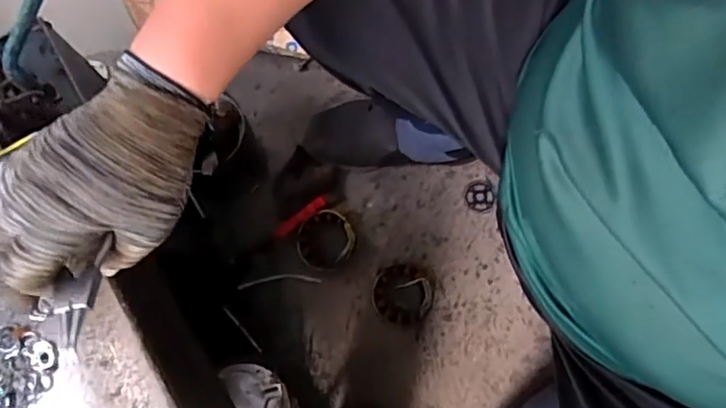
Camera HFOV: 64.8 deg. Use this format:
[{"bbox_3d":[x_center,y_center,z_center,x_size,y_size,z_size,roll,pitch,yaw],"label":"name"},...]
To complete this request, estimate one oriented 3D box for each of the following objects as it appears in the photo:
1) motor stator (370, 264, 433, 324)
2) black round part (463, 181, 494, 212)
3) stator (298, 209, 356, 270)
[{"bbox_3d":[0.056,0.131,0.830,0.083,0.039,0.082,0,77,1],"label":"motor stator"},{"bbox_3d":[0.178,-0.010,0.876,0.044,0.009,0.046,0,77,1],"label":"black round part"},{"bbox_3d":[-0.053,0.054,0.837,0.079,0.044,0.086,0,77,1],"label":"stator"}]

